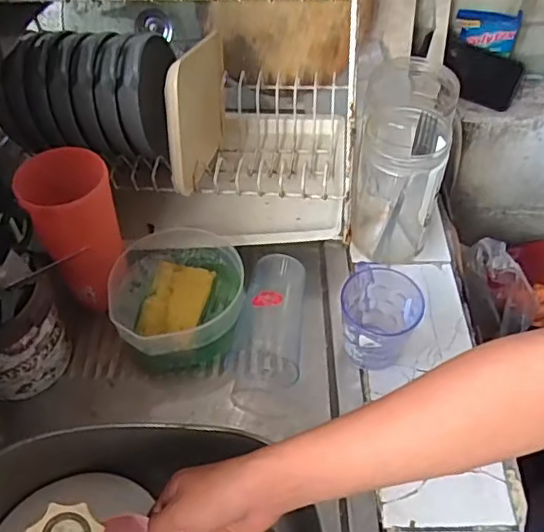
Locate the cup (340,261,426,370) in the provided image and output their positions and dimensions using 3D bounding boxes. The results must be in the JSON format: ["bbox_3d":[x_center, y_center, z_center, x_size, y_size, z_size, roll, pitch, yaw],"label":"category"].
[{"bbox_3d":[0.103,0.058,0.589,0.077,0.084,0.076,26,56,21],"label":"cup"}]

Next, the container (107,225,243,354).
[{"bbox_3d":[-0.103,0.031,0.647,0.139,0.071,0.162,1,51,3],"label":"container"}]

